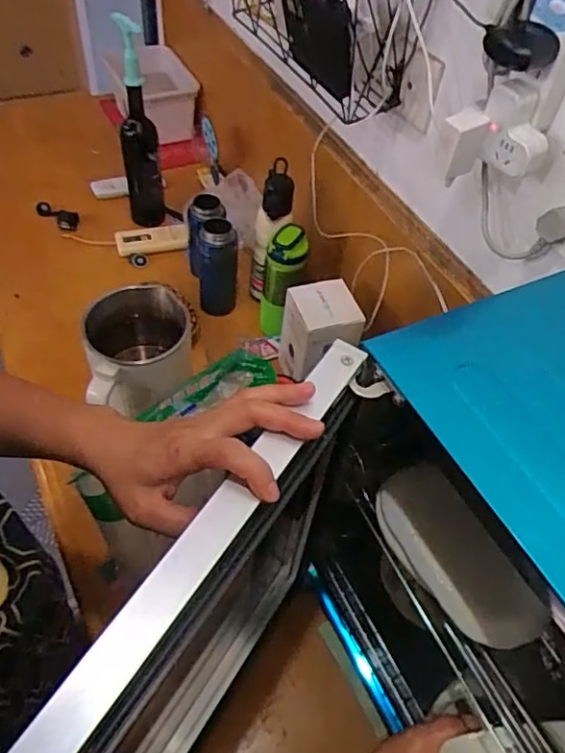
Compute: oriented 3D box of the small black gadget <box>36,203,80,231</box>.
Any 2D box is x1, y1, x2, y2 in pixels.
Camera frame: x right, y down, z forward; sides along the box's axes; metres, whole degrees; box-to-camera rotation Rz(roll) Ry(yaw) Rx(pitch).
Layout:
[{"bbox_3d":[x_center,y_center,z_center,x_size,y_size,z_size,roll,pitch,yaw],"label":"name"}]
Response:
[{"bbox_3d":[-0.465,-0.338,1.208,0.102,0.024,0.043,30,55,17],"label":"small black gadget"}]

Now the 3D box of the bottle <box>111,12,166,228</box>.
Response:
[{"bbox_3d":[-0.276,-0.463,1.114,0.069,0.403,0.081,-10,54,-14],"label":"bottle"}]

